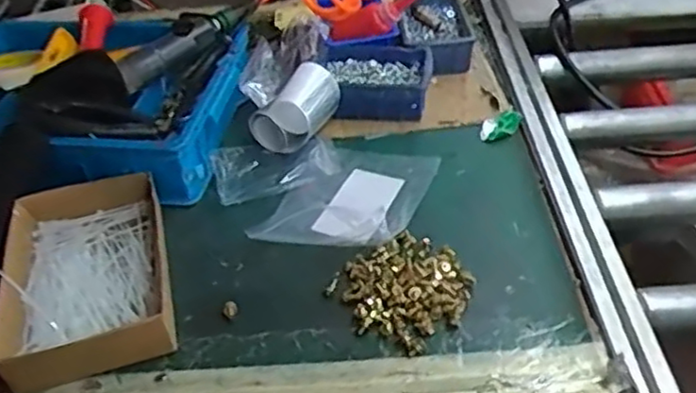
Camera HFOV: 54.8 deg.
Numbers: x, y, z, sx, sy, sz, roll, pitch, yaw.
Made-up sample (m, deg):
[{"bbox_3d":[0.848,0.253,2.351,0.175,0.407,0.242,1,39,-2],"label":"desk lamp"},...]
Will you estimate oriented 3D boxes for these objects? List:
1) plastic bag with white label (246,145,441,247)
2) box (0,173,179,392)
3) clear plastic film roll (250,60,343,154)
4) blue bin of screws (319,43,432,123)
[{"bbox_3d":[0.001,-0.012,0.700,0.142,0.051,0.184,13,44,20],"label":"plastic bag with white label"},{"bbox_3d":[-0.251,0.065,0.641,0.149,0.038,0.220,-15,42,-10],"label":"box"},{"bbox_3d":[-0.057,-0.103,0.780,0.070,0.070,0.099,15,45,23],"label":"clear plastic film roll"},{"bbox_3d":[0.030,-0.140,0.831,0.141,0.048,0.095,3,42,10],"label":"blue bin of screws"}]

